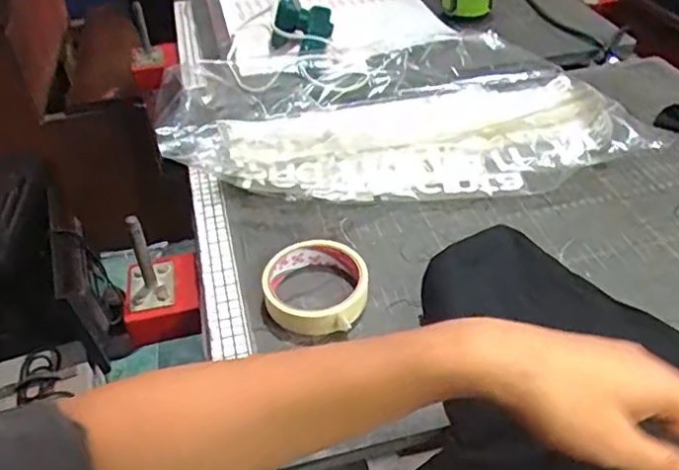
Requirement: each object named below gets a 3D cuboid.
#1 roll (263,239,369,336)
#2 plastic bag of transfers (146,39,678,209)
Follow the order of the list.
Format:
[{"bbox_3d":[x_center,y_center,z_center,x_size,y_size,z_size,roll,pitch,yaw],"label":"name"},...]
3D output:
[{"bbox_3d":[-0.019,0.044,0.521,0.087,0.027,0.100,7,43,10],"label":"roll"},{"bbox_3d":[0.050,-0.152,0.705,0.480,0.062,0.285,-3,42,1],"label":"plastic bag of transfers"}]

